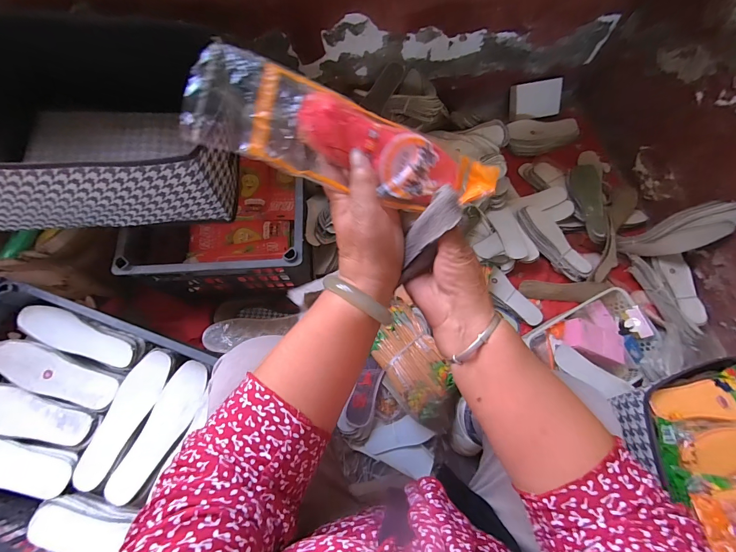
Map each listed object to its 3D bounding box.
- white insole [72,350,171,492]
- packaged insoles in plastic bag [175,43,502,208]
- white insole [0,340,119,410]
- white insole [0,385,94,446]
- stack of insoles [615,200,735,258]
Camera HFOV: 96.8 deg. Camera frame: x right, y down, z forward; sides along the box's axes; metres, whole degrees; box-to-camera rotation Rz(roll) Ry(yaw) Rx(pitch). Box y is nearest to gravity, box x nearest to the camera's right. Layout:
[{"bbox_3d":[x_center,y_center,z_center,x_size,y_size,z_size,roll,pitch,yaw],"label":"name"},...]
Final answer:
[{"bbox_3d":[-0.408,0.232,0.542,0.068,0.019,0.219,20,69,9],"label":"white insole"},{"bbox_3d":[-0.009,-0.117,0.293,0.264,0.040,0.082,10,66,-21],"label":"packaged insoles in plastic bag"},{"bbox_3d":[-0.543,0.171,0.565,0.218,0.025,0.067,17,69,8],"label":"white insole"},{"bbox_3d":[-0.566,0.232,0.539,0.209,0.019,0.064,16,68,7],"label":"white insole"},{"bbox_3d":[0.763,-0.106,0.807,0.075,0.233,0.081,14,60,-39],"label":"stack of insoles"}]

